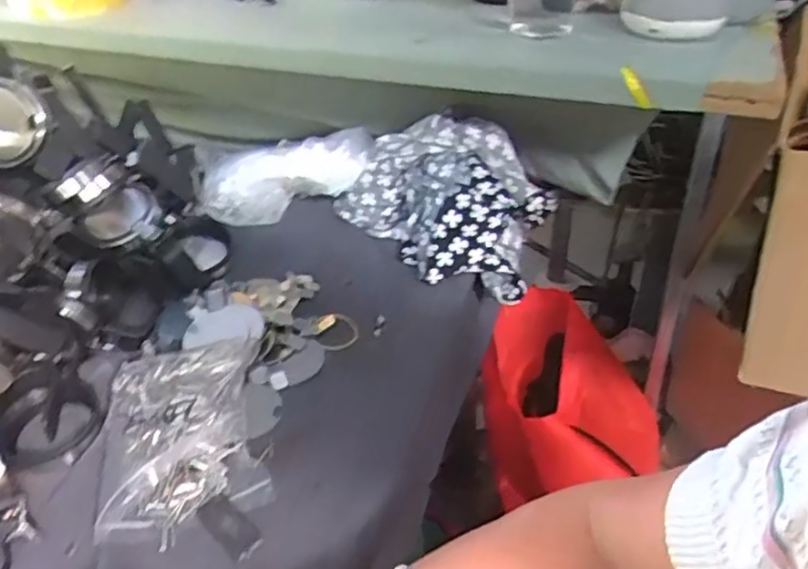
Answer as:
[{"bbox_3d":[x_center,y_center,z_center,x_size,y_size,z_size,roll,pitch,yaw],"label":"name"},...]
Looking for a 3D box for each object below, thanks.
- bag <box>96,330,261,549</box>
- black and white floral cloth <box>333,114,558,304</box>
[{"bbox_3d":[-0.170,0.107,0.505,0.101,0.029,0.163,-6,36,-5],"label":"bag"},{"bbox_3d":[0.052,-0.087,0.711,0.164,0.121,0.186,-25,42,-28],"label":"black and white floral cloth"}]

